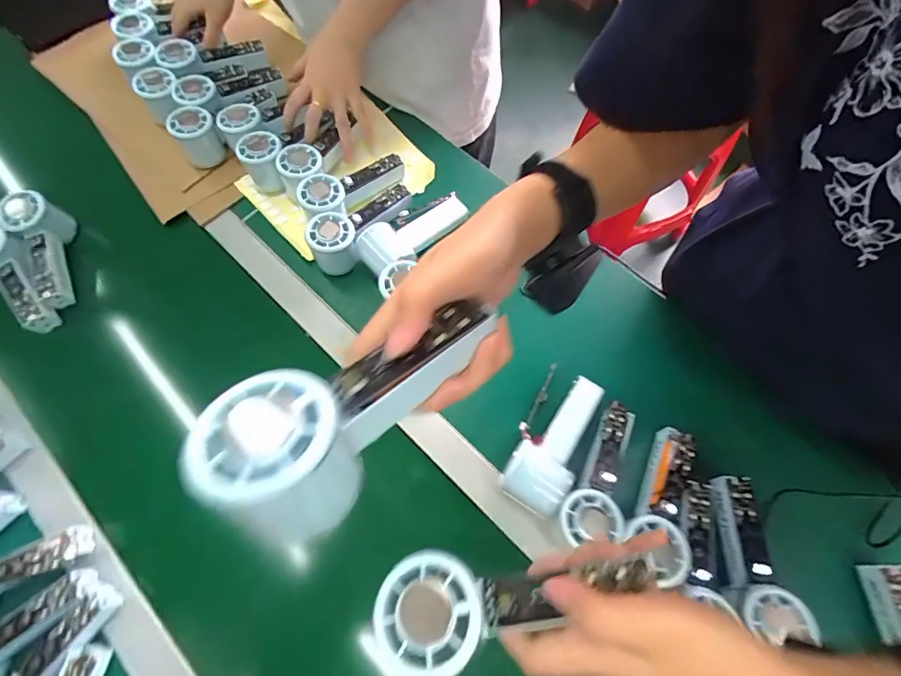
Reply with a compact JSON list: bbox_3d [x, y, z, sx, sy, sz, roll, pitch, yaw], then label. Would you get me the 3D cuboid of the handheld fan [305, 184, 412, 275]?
[{"bbox_3d":[-0.109,-0.145,0.538,0.061,0.050,0.151,40,76,14],"label":"handheld fan"}]

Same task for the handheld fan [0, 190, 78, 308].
[{"bbox_3d":[-0.514,-0.107,0.551,0.051,0.061,0.148,-19,84,-5],"label":"handheld fan"}]

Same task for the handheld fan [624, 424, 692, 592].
[{"bbox_3d":[0.200,0.154,0.416,0.051,0.026,0.144,18,55,8],"label":"handheld fan"}]

